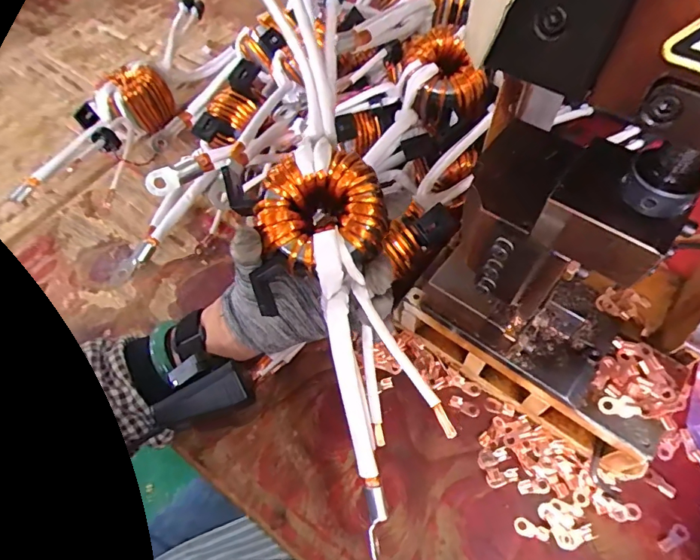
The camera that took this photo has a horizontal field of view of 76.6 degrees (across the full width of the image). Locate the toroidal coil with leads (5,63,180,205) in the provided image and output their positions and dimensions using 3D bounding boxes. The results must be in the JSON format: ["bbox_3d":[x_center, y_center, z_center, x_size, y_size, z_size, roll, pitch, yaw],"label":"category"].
[{"bbox_3d":[-0.313,-0.187,0.543,0.112,0.070,0.216,10,61,9],"label":"toroidal coil with leads"}]

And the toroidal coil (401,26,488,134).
[{"bbox_3d":[0.088,-0.189,0.424,0.066,0.059,0.083,-26,62,-11],"label":"toroidal coil"}]

